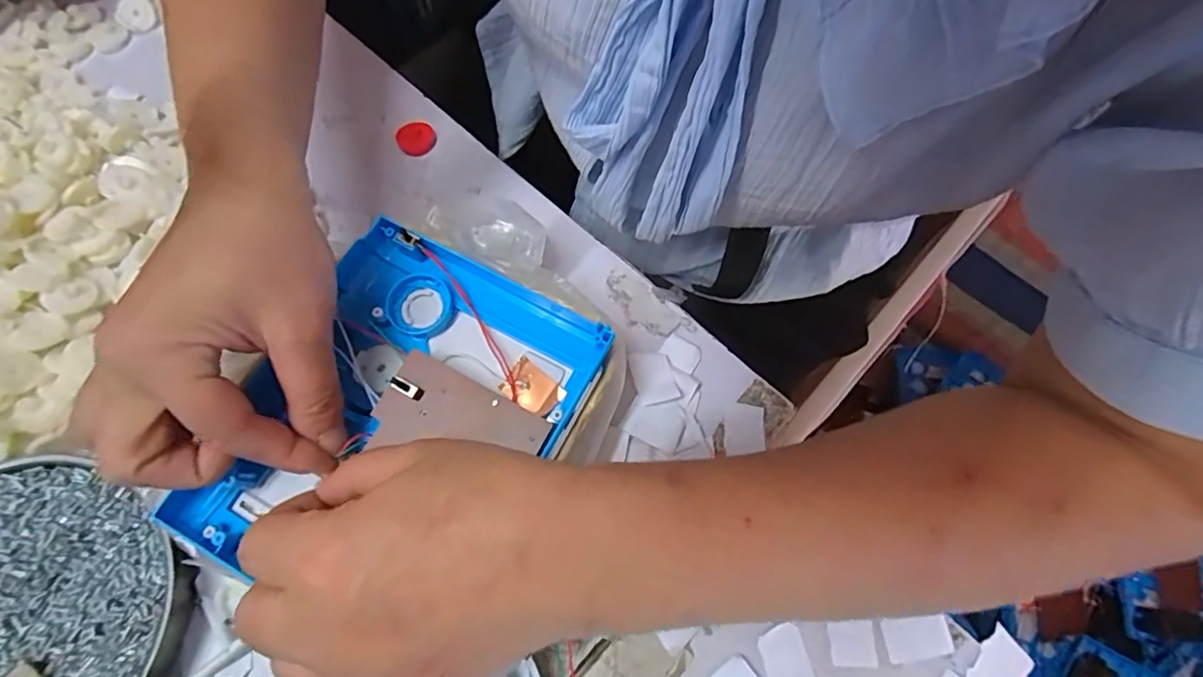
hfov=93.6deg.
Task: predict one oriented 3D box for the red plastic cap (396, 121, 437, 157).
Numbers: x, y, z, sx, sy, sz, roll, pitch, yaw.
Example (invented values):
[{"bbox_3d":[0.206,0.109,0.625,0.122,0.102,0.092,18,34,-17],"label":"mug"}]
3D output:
[{"bbox_3d":[-0.114,-0.124,0.348,0.023,0.009,0.020,-29,73,-11],"label":"red plastic cap"}]

